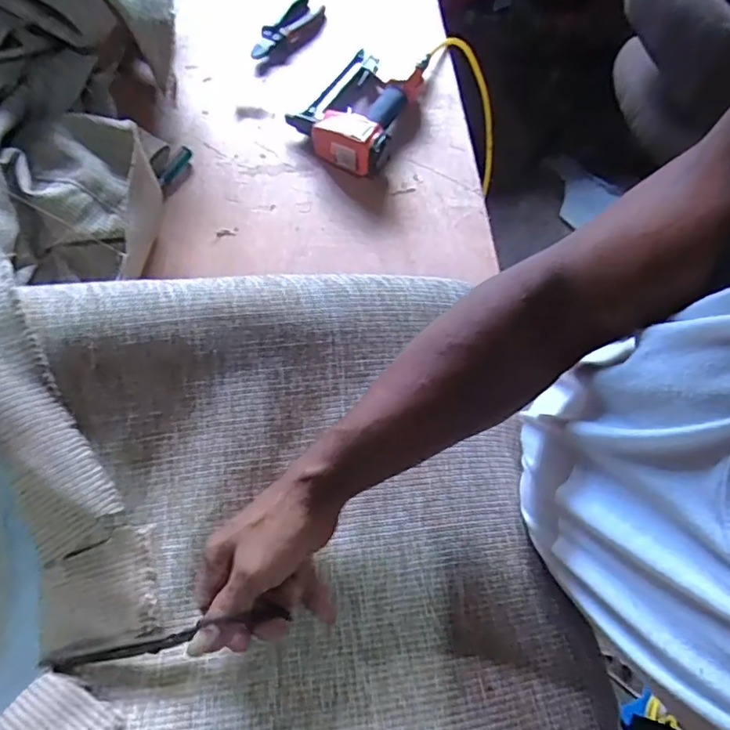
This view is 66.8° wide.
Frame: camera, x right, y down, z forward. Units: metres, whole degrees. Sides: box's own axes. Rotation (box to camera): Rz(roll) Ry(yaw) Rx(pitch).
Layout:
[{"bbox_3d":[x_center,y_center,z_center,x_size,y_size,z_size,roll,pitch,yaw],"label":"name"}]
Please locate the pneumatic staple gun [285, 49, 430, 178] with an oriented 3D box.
[{"bbox_3d":[-0.009,-0.400,0.832,0.159,0.071,0.244,22,69,7],"label":"pneumatic staple gun"}]

